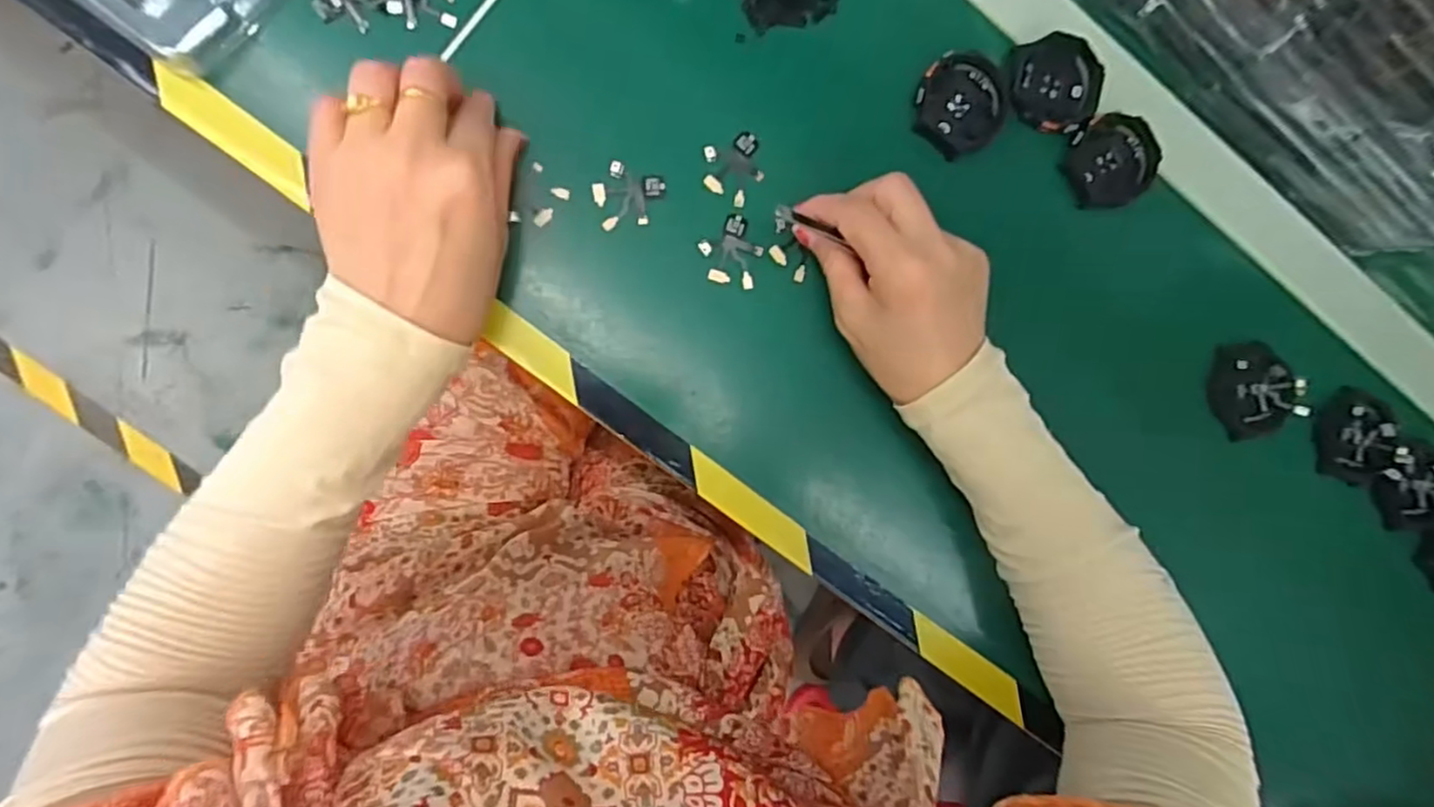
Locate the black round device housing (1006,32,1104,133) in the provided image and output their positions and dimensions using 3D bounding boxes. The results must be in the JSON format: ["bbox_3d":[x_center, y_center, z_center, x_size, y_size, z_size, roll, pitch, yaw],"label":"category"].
[{"bbox_3d":[0.181,-0.172,0.368,0.052,0.011,0.049,0,90,-10],"label":"black round device housing"}]

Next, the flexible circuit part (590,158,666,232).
[{"bbox_3d":[-0.046,-0.102,0.336,0.030,0.004,0.034,26,86,-9],"label":"flexible circuit part"}]

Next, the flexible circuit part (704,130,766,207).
[{"bbox_3d":[0.008,-0.118,0.345,0.030,0.004,0.036,-10,92,-10],"label":"flexible circuit part"}]

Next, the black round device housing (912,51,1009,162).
[{"bbox_3d":[0.130,-0.159,0.361,0.047,0.006,0.053,14,88,-10],"label":"black round device housing"}]

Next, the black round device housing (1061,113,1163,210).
[{"bbox_3d":[0.217,-0.133,0.376,0.054,0.013,0.044,-43,97,-7],"label":"black round device housing"}]

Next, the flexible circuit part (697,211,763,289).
[{"bbox_3d":[0.007,-0.078,0.345,0.031,0.004,0.035,9,89,-10],"label":"flexible circuit part"}]

